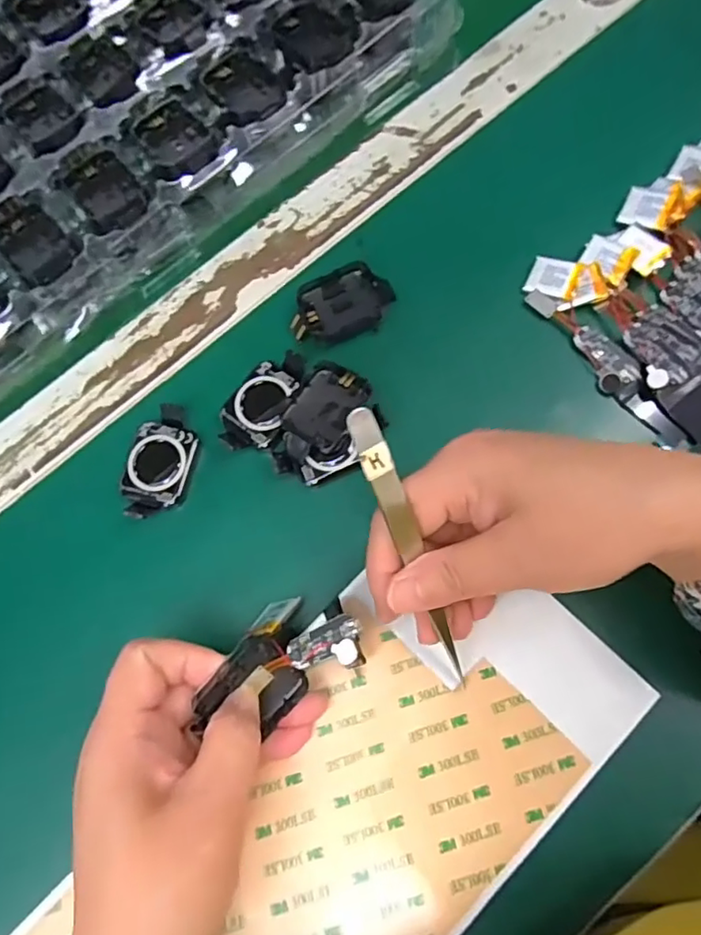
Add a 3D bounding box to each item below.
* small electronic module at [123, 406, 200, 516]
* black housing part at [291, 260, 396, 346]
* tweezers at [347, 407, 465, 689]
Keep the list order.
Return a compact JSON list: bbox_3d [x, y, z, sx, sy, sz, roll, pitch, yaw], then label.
[{"bbox_3d":[-0.092,-0.003,0.293,0.029,0.013,0.055,8,75,8],"label":"small electronic module"},{"bbox_3d":[-0.004,-0.083,0.305,0.054,0.014,0.033,-24,73,-2],"label":"black housing part"},{"bbox_3d":[0.025,0.036,0.228,0.011,0.004,0.129,-24,114,-4],"label":"tweezers"}]

